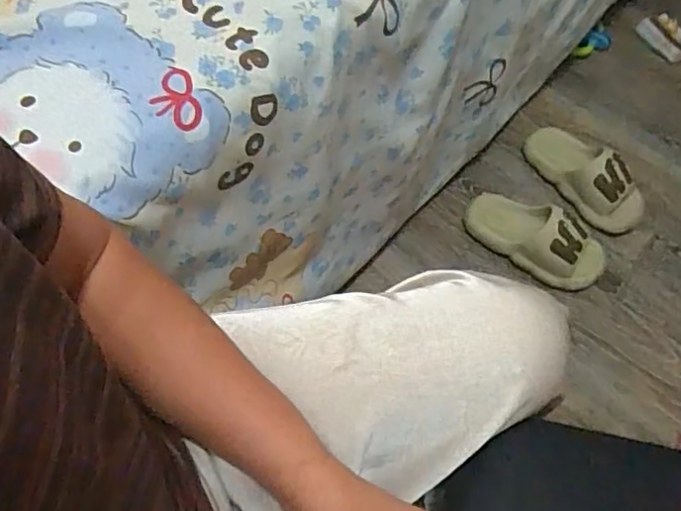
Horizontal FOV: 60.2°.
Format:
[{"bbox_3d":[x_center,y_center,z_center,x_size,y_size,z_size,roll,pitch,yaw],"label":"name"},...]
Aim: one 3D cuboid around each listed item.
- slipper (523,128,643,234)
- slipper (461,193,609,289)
[{"bbox_3d":[0.424,-0.146,1.019,0.104,0.070,0.241,-37,72,-17],"label":"slipper"},{"bbox_3d":[0.328,-0.032,0.981,0.240,0.075,0.109,31,68,11],"label":"slipper"}]

